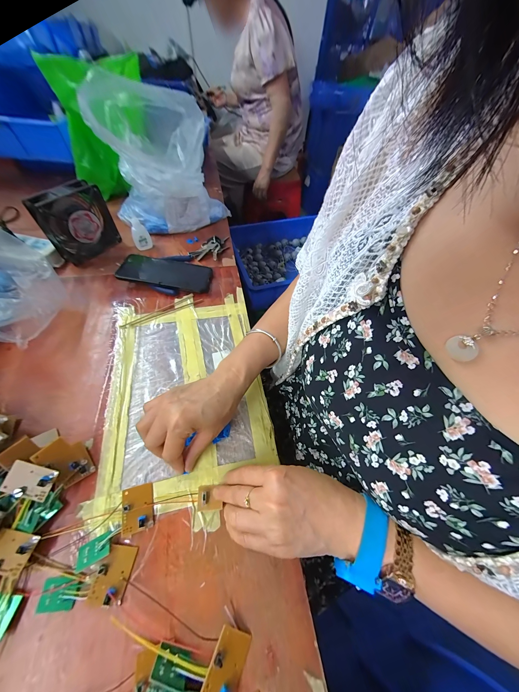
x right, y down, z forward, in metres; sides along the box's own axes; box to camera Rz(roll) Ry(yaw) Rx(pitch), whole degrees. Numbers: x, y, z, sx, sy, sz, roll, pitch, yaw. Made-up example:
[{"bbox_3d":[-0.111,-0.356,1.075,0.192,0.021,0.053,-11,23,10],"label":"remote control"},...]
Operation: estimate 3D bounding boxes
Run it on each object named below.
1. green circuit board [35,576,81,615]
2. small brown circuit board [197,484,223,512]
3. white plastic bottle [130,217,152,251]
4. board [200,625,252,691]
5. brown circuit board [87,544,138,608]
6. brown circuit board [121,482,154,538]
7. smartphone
[{"bbox_3d":[-0.191,0.237,0.221,0.031,0.004,0.025,8,69,-7],"label":"green circuit board"},{"bbox_3d":[-0.058,0.175,0.268,0.028,0.007,0.025,-5,44,-3],"label":"small brown circuit board"},{"bbox_3d":[-0.264,-0.246,0.514,0.035,0.058,0.025,-26,59,-17],"label":"white plastic bottle"},{"bbox_3d":[-0.027,0.273,0.197,0.031,0.006,0.043,32,53,-8],"label":"board"},{"bbox_3d":[-0.146,0.226,0.231,0.032,0.012,0.043,4,55,3],"label":"brown circuit board"},{"bbox_3d":[-0.137,0.181,0.260,0.031,0.011,0.044,-13,56,-9],"label":"brown circuit board"},{"bbox_3d":[-0.185,-0.149,0.466,0.175,0.012,0.085,7,51,-6],"label":"smartphone"}]

